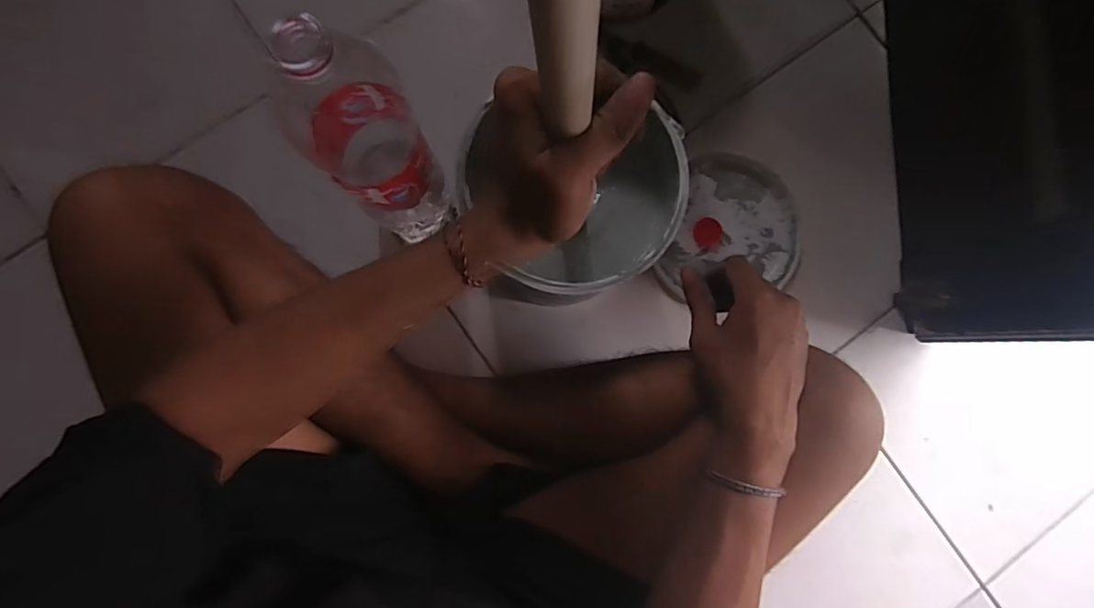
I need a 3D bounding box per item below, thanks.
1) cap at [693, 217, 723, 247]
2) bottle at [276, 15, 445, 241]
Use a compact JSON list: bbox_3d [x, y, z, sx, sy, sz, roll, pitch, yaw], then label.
[{"bbox_3d":[0.181,-0.080,0.599,0.033,0.006,0.032,0,86,-3],"label":"cap"},{"bbox_3d":[-0.143,-0.125,0.420,0.070,0.277,0.093,-44,89,-5],"label":"bottle"}]

